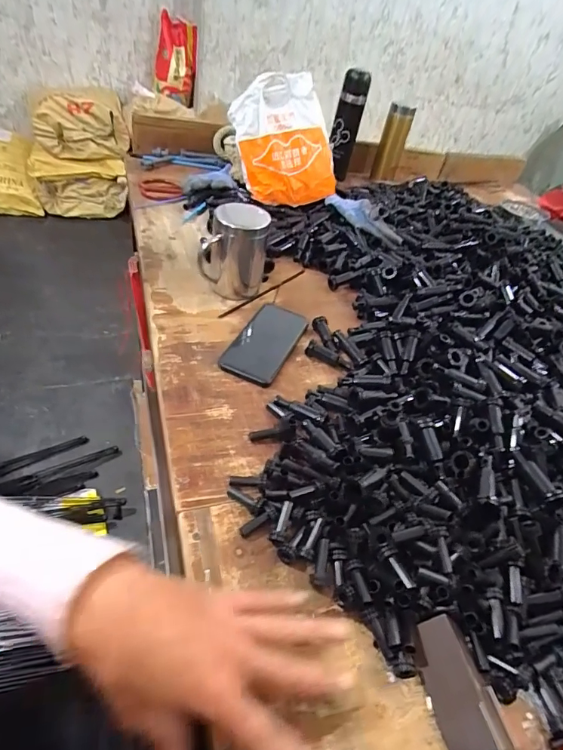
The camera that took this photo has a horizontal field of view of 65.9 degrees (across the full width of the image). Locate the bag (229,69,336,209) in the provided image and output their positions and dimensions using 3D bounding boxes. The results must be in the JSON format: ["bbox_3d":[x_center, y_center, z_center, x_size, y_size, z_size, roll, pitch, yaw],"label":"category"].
[{"bbox_3d":[0.003,-0.463,0.884,0.215,0.212,0.133,-7,47,-21],"label":"bag"}]

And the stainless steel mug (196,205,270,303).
[{"bbox_3d":[-0.068,-0.184,0.650,0.090,0.125,0.084,10,43,-4],"label":"stainless steel mug"}]

